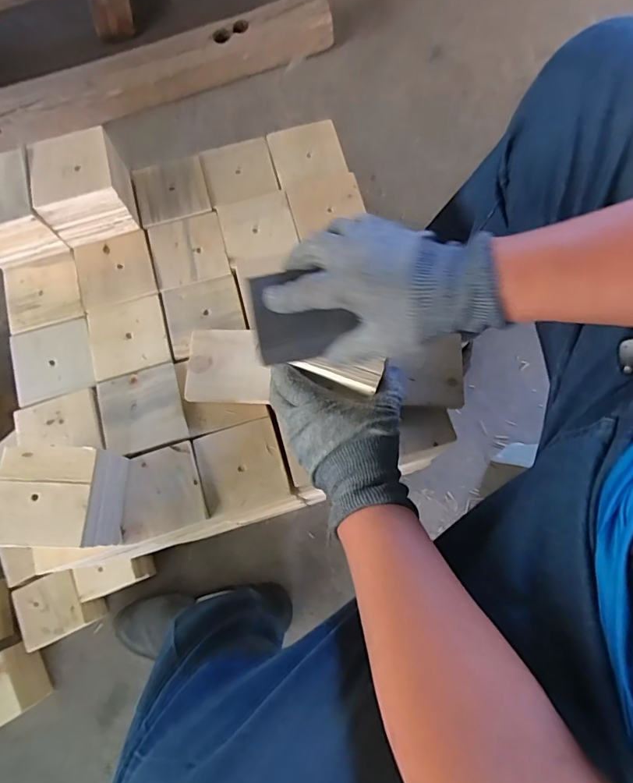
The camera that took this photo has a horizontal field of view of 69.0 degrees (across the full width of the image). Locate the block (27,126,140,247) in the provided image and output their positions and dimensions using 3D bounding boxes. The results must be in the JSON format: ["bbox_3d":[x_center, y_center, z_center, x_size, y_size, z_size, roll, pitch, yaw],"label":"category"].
[{"bbox_3d":[-0.278,-0.248,0.553,0.098,0.071,0.098,-15,76,-2],"label":"block"}]

